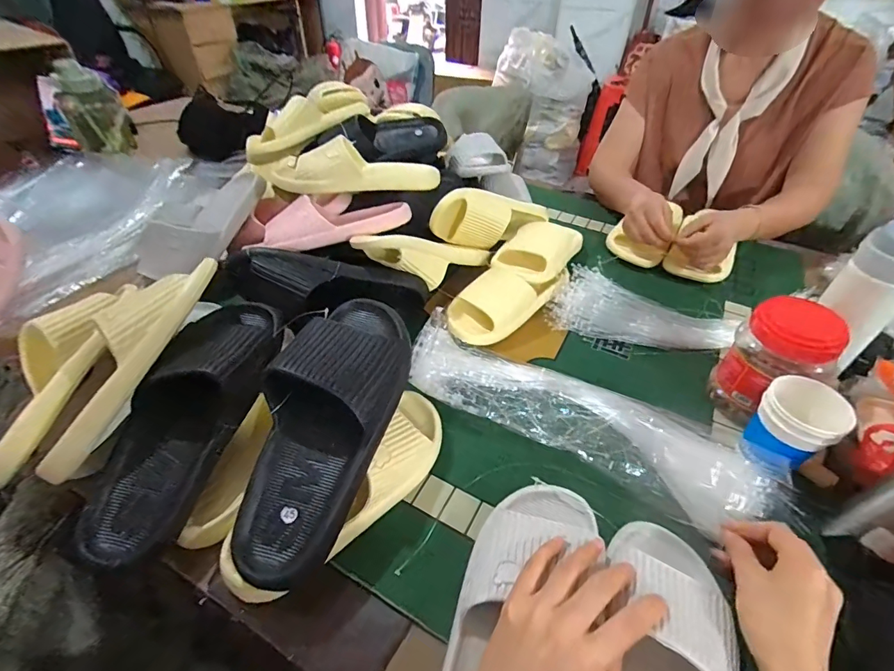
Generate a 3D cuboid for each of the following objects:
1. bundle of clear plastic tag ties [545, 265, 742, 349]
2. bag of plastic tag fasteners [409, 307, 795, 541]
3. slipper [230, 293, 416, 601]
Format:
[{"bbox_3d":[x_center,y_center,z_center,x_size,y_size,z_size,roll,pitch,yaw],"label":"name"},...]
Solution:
[{"bbox_3d":[0.283,-0.027,0.642,0.251,0.031,0.121,19,45,19],"label":"bundle of clear plastic tag ties"},{"bbox_3d":[0.144,0.082,0.487,0.389,0.054,0.122,22,46,21],"label":"bag of plastic tag fasteners"},{"bbox_3d":[-0.113,0.077,0.401,0.117,0.064,0.276,10,65,10],"label":"slipper"}]

